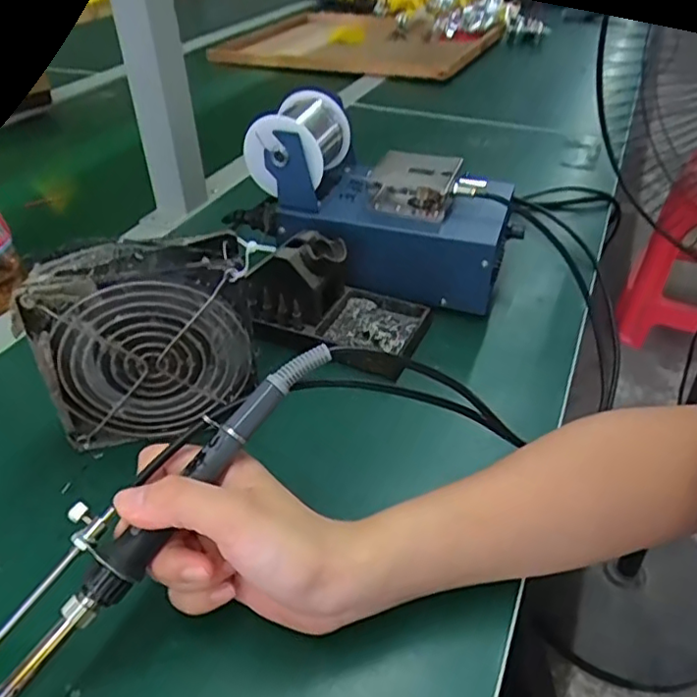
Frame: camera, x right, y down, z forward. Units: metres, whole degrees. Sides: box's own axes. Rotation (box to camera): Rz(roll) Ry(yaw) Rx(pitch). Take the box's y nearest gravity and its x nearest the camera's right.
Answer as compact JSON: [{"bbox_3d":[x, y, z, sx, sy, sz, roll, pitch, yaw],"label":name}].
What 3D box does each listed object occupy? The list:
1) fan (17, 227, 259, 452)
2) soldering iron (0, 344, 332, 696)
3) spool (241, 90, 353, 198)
[{"bbox_3d":[-0.117,-0.002,0.371,0.125,0.117,0.043,-11,41,-13],"label":"fan"},{"bbox_3d":[-0.089,0.069,0.274,0.037,0.016,0.208,30,70,32],"label":"soldering iron"},{"bbox_3d":[-0.040,-0.165,0.508,0.064,0.070,0.081,12,41,15],"label":"spool"}]

